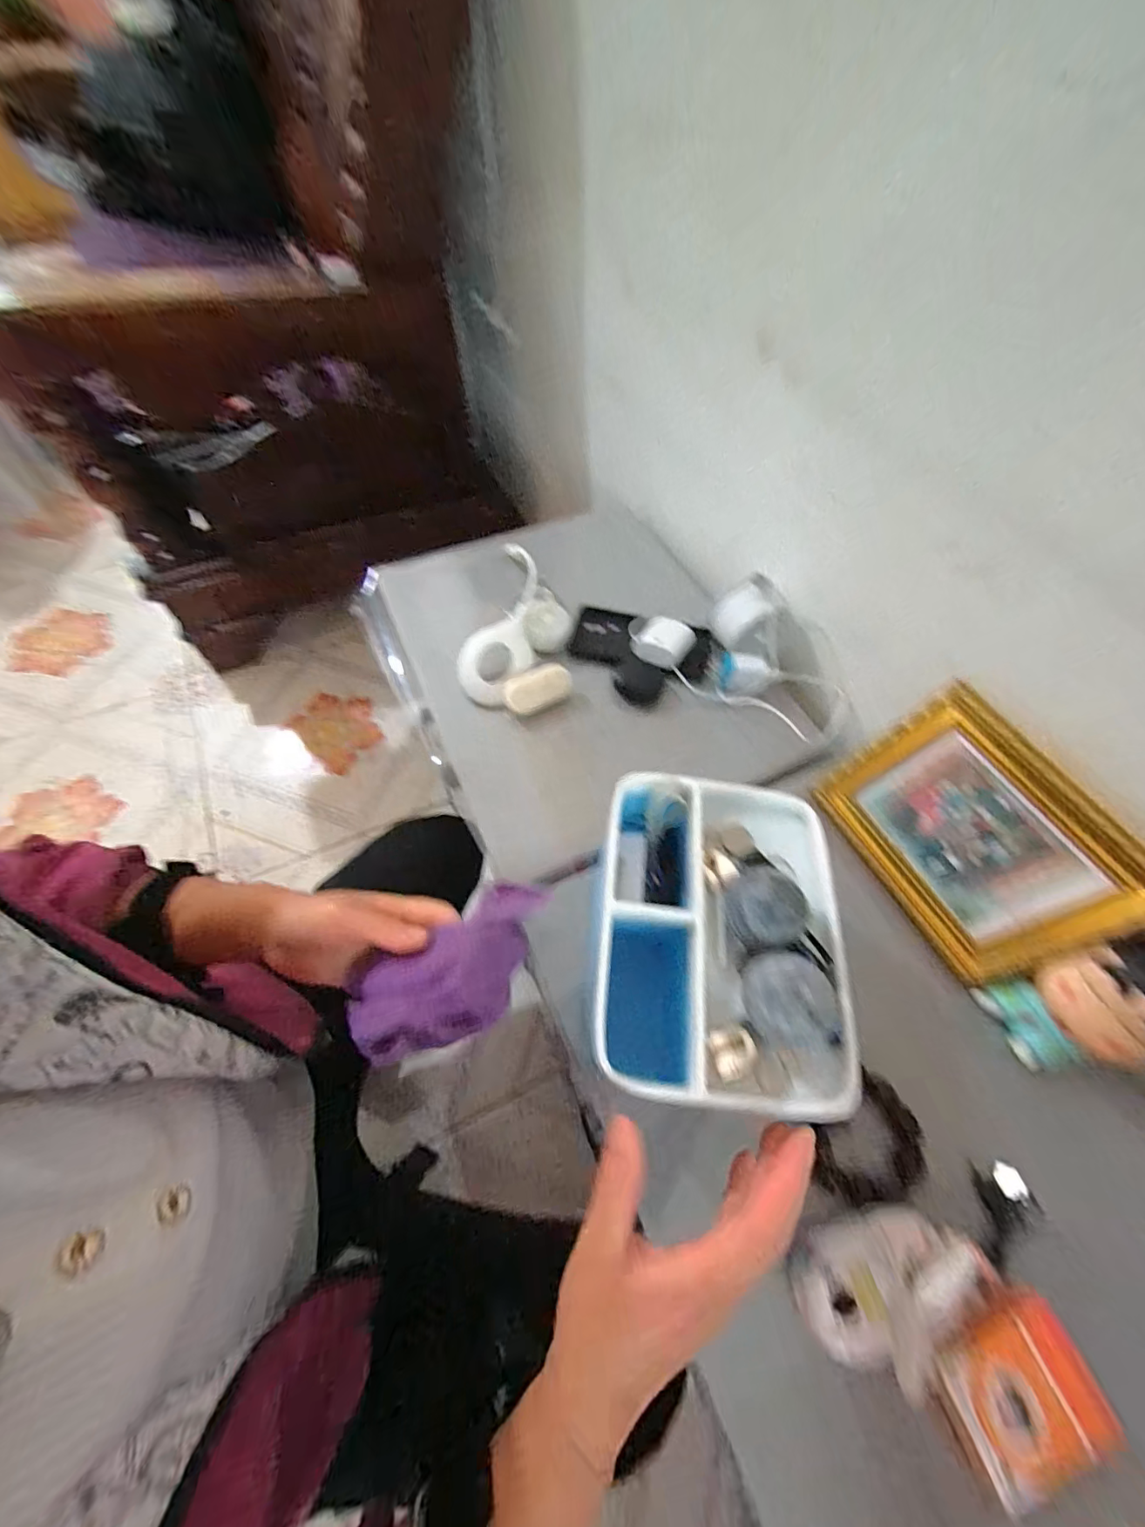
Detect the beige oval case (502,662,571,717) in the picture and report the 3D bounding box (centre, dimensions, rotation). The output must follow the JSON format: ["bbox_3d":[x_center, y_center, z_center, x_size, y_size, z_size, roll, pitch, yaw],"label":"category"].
[{"bbox_3d":[-0.036,-0.081,0.544,0.074,0.025,0.039,-22,64,-14],"label":"beige oval case"}]

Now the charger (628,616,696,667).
[{"bbox_3d":[0.101,-0.144,0.578,0.076,0.032,0.064,22,62,10],"label":"charger"}]

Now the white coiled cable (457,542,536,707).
[{"bbox_3d":[-0.071,-0.176,0.585,0.087,0.040,0.229,14,61,6],"label":"white coiled cable"}]

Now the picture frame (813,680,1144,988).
[{"bbox_3d":[0.328,0.062,0.410,0.016,0.155,0.200,-3,54,-43],"label":"picture frame"}]

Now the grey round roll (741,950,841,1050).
[{"bbox_3d":[0.125,0.138,0.289,0.044,0.041,0.048,1,60,-2],"label":"grey round roll"}]

